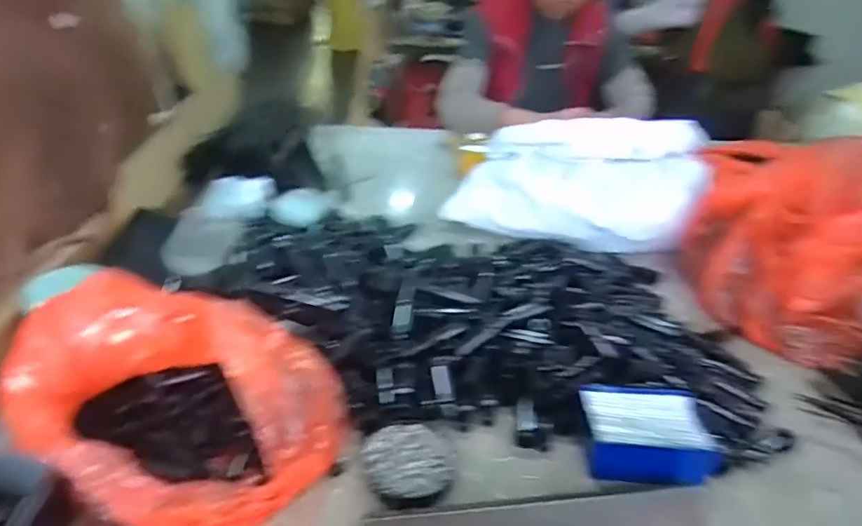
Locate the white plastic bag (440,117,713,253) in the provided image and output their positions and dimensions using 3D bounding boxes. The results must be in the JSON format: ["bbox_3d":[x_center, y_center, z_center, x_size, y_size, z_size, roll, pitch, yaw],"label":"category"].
[{"bbox_3d":[0.221,-0.131,0.863,0.372,0.170,0.144,11,31,11],"label":"white plastic bag"}]

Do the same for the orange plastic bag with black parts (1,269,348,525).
[{"bbox_3d":[-0.197,0.114,0.447,0.241,0.129,0.166,3,30,-2],"label":"orange plastic bag with black parts"}]

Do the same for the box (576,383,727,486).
[{"bbox_3d":[0.201,0.158,0.526,0.130,0.053,0.084,2,30,-4],"label":"box"}]

